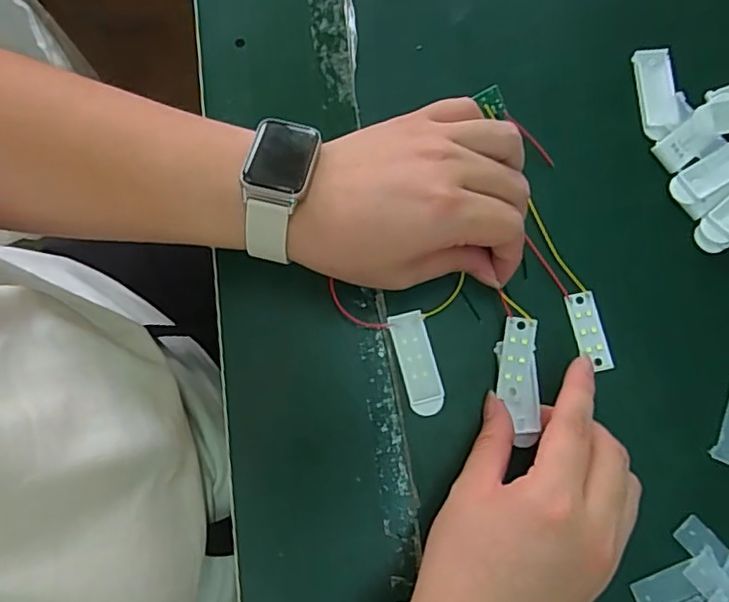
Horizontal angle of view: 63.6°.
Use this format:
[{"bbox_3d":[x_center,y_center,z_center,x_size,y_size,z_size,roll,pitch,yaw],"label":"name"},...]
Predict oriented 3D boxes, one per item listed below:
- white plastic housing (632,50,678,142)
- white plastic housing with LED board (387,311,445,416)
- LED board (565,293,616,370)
[{"bbox_3d":[0.180,-0.129,0.361,0.021,0.008,0.058,0,79,1],"label":"white plastic housing"},{"bbox_3d":[0.030,0.036,0.335,0.021,0.006,0.057,-14,79,-2],"label":"white plastic housing with LED board"},{"bbox_3d":[0.130,0.018,0.341,0.018,0.004,0.045,-17,80,-3],"label":"LED board"}]

